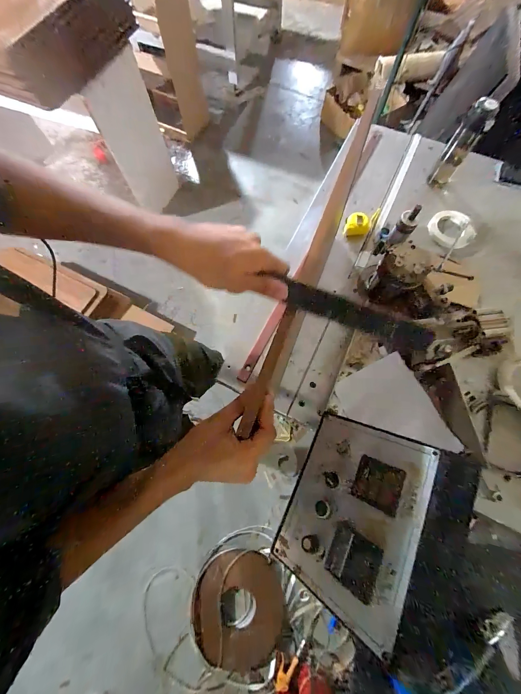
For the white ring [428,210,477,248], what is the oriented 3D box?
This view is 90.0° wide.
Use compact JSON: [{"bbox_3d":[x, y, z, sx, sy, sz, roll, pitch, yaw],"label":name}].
[{"bbox_3d":[0.612,-0.383,0.838,0.122,0.025,0.141,-10,70,4],"label":"white ring"}]

